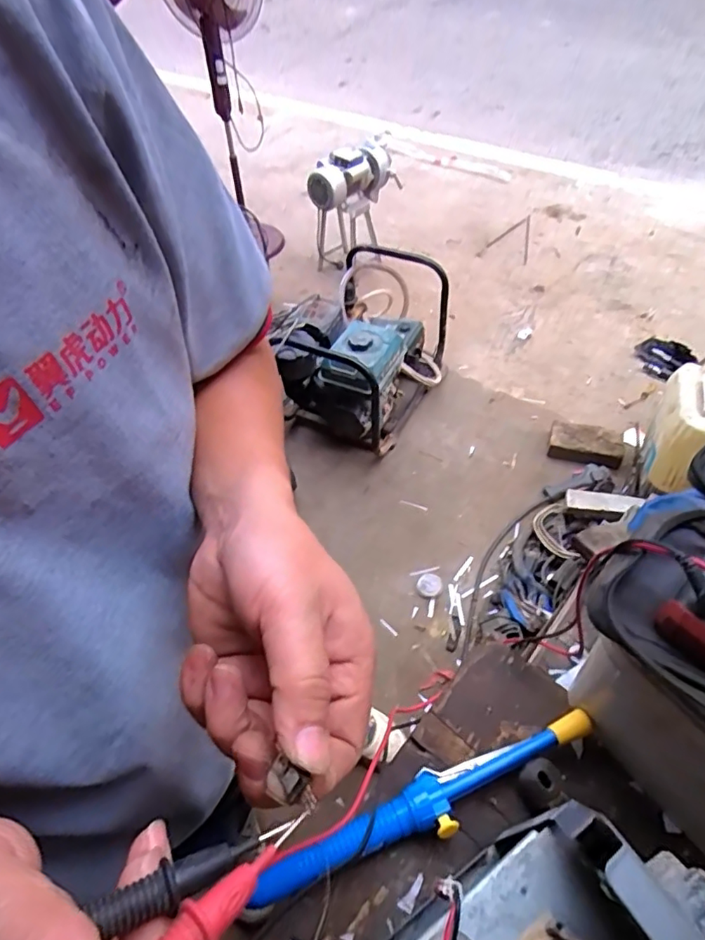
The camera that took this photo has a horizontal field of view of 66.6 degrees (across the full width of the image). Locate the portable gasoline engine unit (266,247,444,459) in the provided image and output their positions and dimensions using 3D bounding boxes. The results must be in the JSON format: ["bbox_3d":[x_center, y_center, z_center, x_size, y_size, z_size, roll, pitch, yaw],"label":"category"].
[{"bbox_3d":[0.063,-0.386,1.665,0.399,0.393,0.549,26,60,22],"label":"portable gasoline engine unit"}]

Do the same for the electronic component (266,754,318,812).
[{"bbox_3d":[-0.021,0.108,0.183,0.019,0.009,0.010,34,63,25],"label":"electronic component"}]

